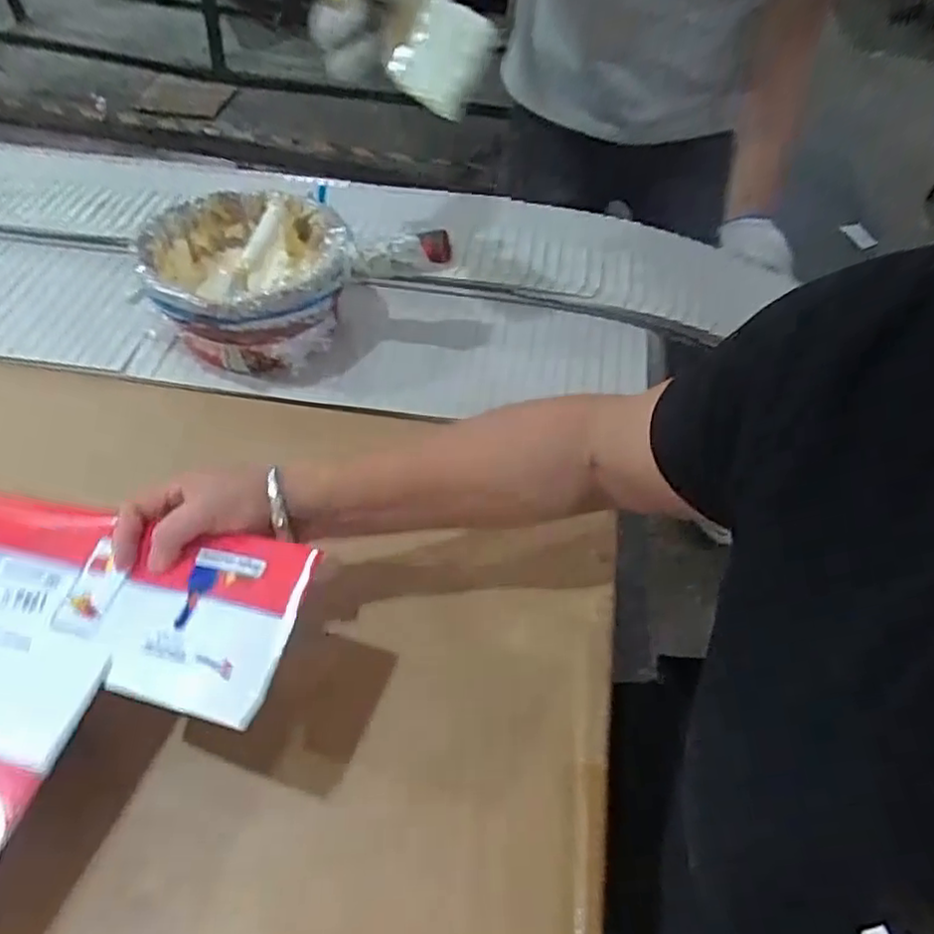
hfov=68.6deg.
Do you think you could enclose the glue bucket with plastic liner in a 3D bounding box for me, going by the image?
[{"bbox_3d":[-0.216,-0.188,0.691,0.186,0.108,0.182,3,50,-4],"label":"glue bucket with plastic liner"}]

